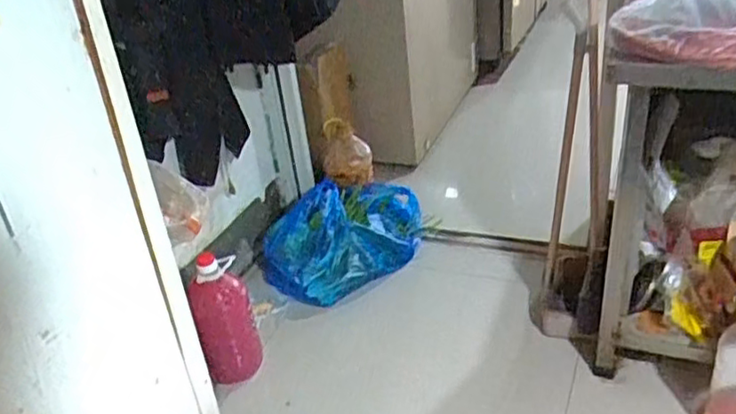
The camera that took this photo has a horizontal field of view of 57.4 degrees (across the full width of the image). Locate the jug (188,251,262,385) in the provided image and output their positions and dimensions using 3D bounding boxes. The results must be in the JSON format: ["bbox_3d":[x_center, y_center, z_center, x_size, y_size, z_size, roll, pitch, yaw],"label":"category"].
[{"bbox_3d":[-0.347,0.275,1.646,0.131,0.313,0.148,-13,32,-10],"label":"jug"}]

